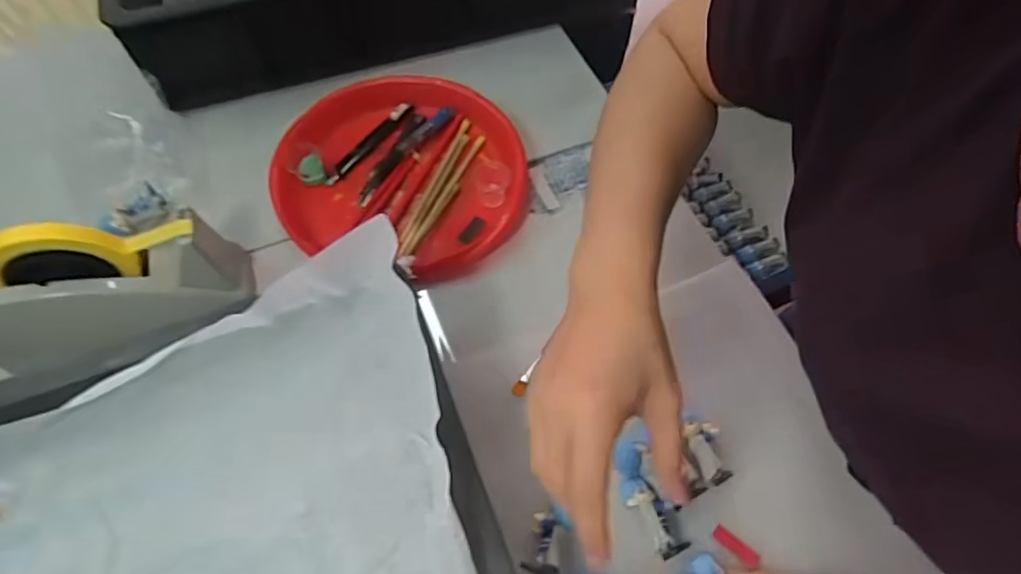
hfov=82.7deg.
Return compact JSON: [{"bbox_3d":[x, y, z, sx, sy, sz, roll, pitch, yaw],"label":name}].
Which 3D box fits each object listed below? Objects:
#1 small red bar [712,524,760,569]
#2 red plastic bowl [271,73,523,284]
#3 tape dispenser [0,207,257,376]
[{"bbox_3d":[0.172,0.198,0.442,0.036,0.006,0.012,39,67,19],"label":"small red bar"},{"bbox_3d":[-0.105,-0.124,0.603,0.237,0.049,0.232,0,61,0],"label":"red plastic bowl"},{"bbox_3d":[-0.345,0.002,0.493,0.205,0.134,0.065,-19,63,-11],"label":"tape dispenser"}]

